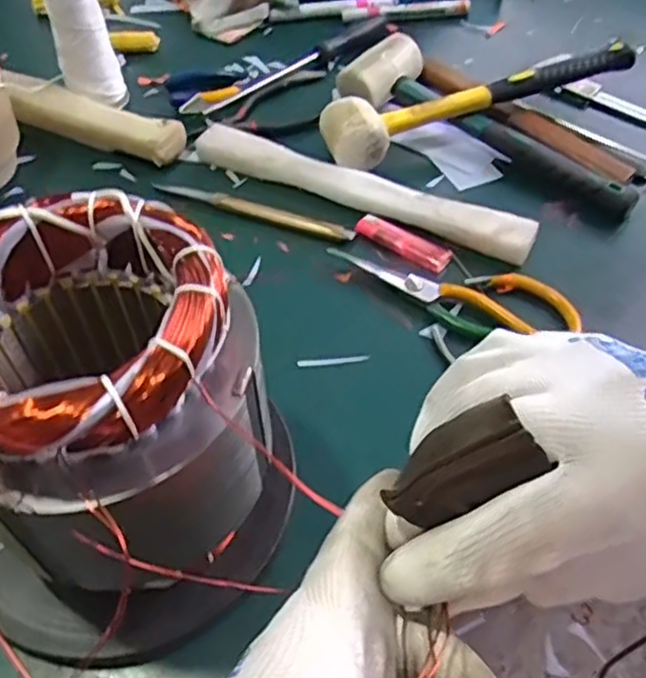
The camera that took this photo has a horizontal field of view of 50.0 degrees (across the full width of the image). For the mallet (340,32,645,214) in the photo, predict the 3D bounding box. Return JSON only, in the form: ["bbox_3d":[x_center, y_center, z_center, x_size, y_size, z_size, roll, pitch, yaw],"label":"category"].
[{"bbox_3d":[0.138,-0.178,0.602,0.277,0.051,0.074,36,60,27],"label":"mallet"}]

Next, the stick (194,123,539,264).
[{"bbox_3d":[0.027,-0.123,0.570,0.291,0.026,0.030,23,55,16],"label":"stick"}]

